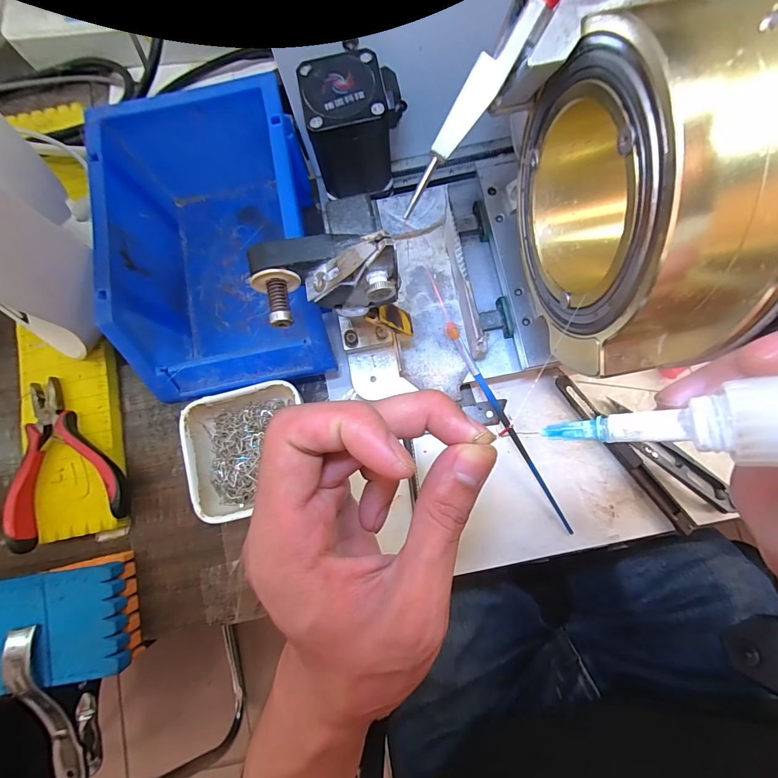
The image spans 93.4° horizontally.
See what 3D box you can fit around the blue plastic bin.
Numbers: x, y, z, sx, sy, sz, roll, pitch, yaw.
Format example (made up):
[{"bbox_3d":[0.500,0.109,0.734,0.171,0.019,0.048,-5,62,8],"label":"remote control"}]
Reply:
[{"bbox_3d":[-0.109,-0.088,0.246,0.117,0.075,0.175,-8,82,2],"label":"blue plastic bin"}]

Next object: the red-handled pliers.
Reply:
[{"bbox_3d":[-0.236,0.048,0.262,0.079,0.023,0.110,-23,81,0],"label":"red-handled pliers"}]

